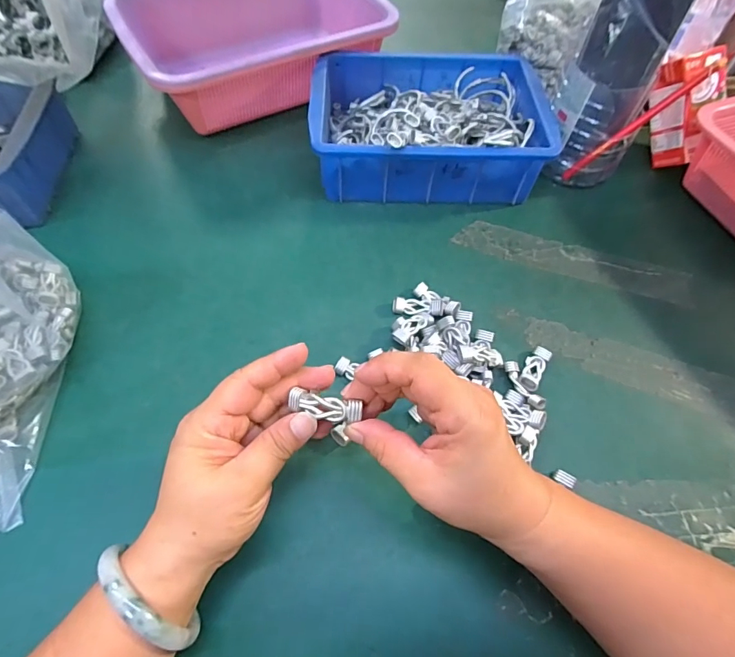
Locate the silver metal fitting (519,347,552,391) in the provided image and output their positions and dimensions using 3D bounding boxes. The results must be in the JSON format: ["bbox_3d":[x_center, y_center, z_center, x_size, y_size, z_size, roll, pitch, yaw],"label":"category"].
[{"bbox_3d":[0.140,0.033,0.351,0.016,0.012,0.043,30,62,14],"label":"silver metal fitting"}]

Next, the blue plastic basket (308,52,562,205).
[{"bbox_3d":[0.065,-0.224,0.469,0.238,0.084,0.174,0,60,-3],"label":"blue plastic basket"}]

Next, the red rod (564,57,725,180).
[{"bbox_3d":[0.274,-0.208,0.428,0.010,0.156,0.009,21,47,-39],"label":"red rod"}]

